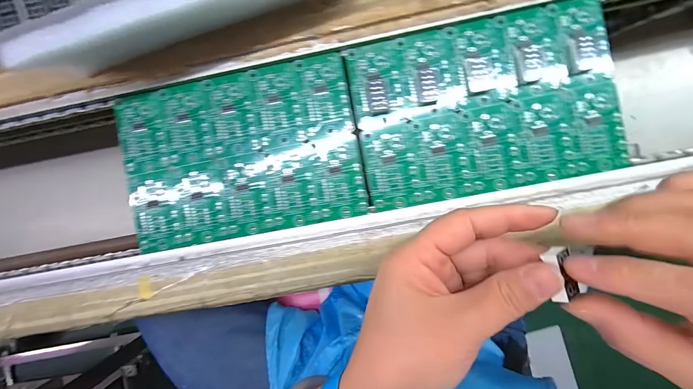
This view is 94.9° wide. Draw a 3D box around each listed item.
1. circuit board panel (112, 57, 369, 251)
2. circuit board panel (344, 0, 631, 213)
[{"bbox_3d":[-0.082,-0.030,0.245,0.177,0.004,0.121,-11,90,4],"label":"circuit board panel"},{"bbox_3d":[0.099,-0.064,0.231,0.181,0.005,0.123,-11,90,4],"label":"circuit board panel"}]

